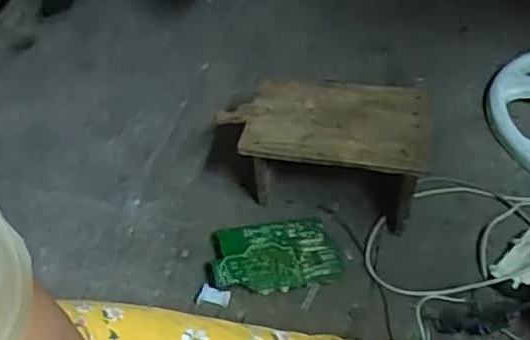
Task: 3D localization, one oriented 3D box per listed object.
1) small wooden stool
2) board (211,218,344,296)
[{"bbox_3d":[0.095,-0.029,1.030,0.305,0.171,0.183,8,47,7],"label":"small wooden stool"},{"bbox_3d":[0.018,0.130,0.976,0.190,0.025,0.121,-1,48,-9],"label":"board"}]

